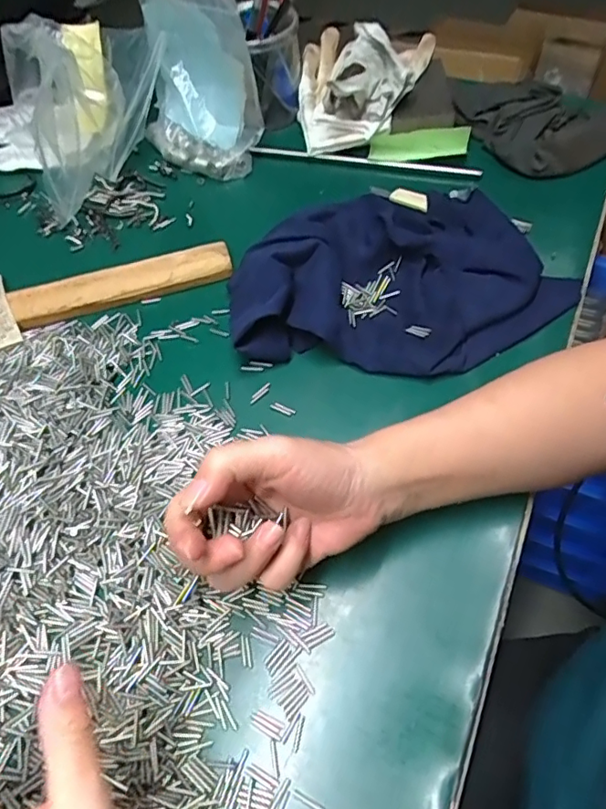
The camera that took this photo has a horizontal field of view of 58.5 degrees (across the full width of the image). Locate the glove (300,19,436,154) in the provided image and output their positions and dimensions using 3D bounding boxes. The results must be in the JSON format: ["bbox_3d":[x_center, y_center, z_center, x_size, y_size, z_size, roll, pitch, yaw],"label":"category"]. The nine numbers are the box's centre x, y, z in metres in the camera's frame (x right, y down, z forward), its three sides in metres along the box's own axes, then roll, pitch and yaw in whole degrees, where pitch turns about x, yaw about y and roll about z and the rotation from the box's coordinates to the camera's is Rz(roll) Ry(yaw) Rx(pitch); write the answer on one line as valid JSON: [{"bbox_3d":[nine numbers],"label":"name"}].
[{"bbox_3d":[0.063,-0.328,0.557,0.132,0.073,0.143,4,59,4],"label":"glove"}]

